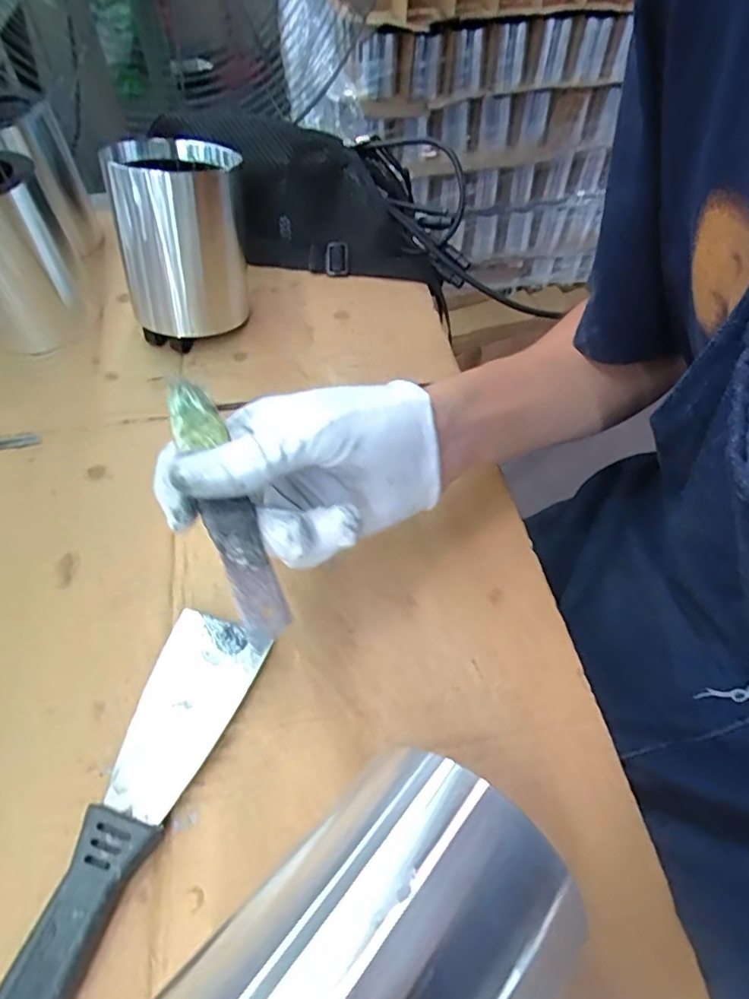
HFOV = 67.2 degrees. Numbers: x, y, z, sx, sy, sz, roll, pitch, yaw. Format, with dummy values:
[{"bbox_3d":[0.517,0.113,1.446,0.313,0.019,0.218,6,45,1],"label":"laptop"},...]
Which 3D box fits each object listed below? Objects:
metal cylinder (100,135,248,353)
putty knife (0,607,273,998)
[{"bbox_3d":[-0.139,-0.185,0.413,0.089,0.116,0.098,-2,52,-2],"label":"metal cylinder"},{"bbox_3d":[-0.104,0.131,0.231,0.045,0.020,0.186,15,54,12],"label":"putty knife"}]

